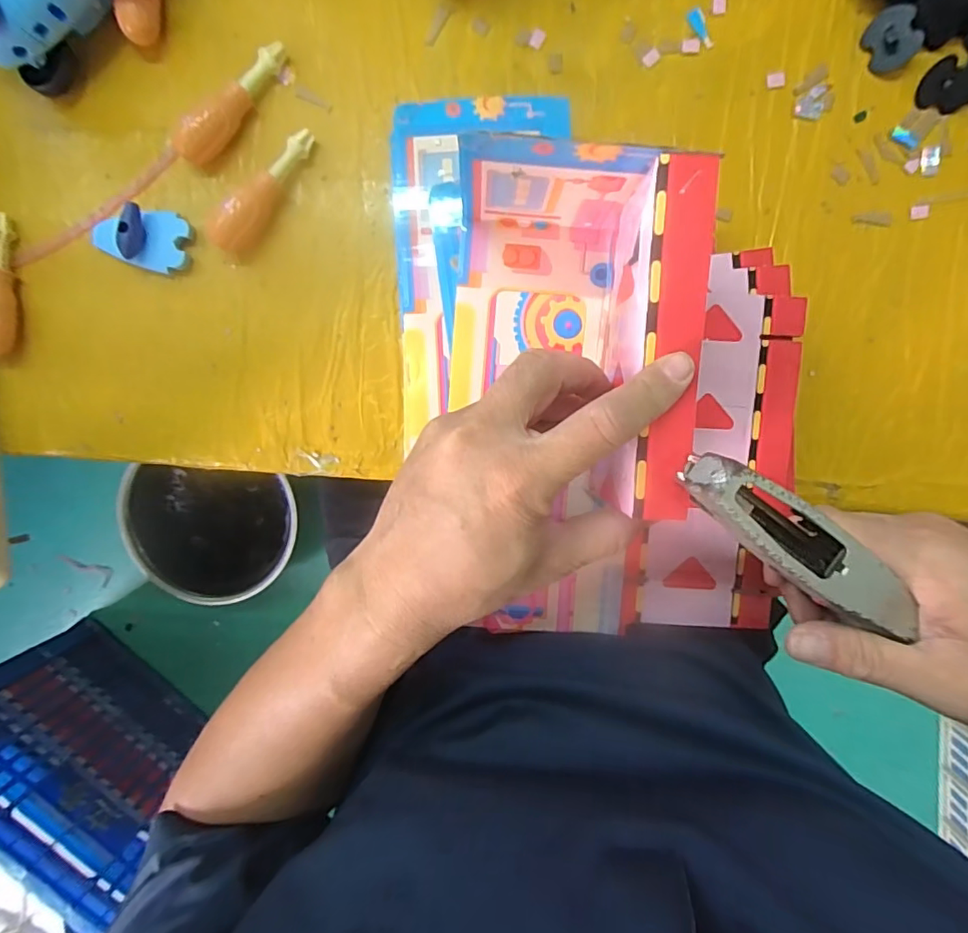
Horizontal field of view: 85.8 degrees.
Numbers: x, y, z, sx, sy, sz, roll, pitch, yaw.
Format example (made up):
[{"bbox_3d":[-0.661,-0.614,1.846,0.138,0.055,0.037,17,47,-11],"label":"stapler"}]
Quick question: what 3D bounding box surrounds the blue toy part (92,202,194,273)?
[{"bbox_3d":[-0.235,-0.156,0.354,0.063,0.021,0.040,10,96,0],"label":"blue toy part"}]

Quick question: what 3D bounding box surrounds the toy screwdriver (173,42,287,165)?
[{"bbox_3d":[-0.168,-0.241,0.341,0.025,0.028,0.094,37,96,-2],"label":"toy screwdriver"}]

